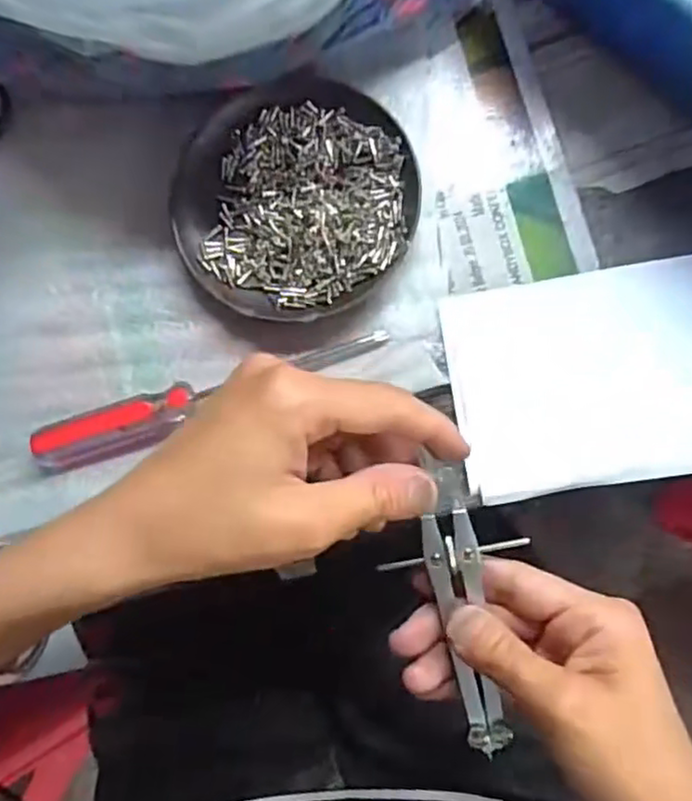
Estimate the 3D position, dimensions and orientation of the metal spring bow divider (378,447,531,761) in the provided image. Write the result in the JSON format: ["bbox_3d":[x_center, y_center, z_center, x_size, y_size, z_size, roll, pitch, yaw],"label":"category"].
[{"bbox_3d":[0.048,0.085,0.276,0.052,0.008,0.127,-9,97,6],"label":"metal spring bow divider"}]

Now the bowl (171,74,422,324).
[{"bbox_3d":[-0.026,-0.098,0.328,0.119,0.016,0.113,-1,85,7],"label":"bowl"}]

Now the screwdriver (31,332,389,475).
[{"bbox_3d":[-0.067,-0.002,0.321,0.178,0.017,0.021,-20,83,5],"label":"screwdriver"}]

